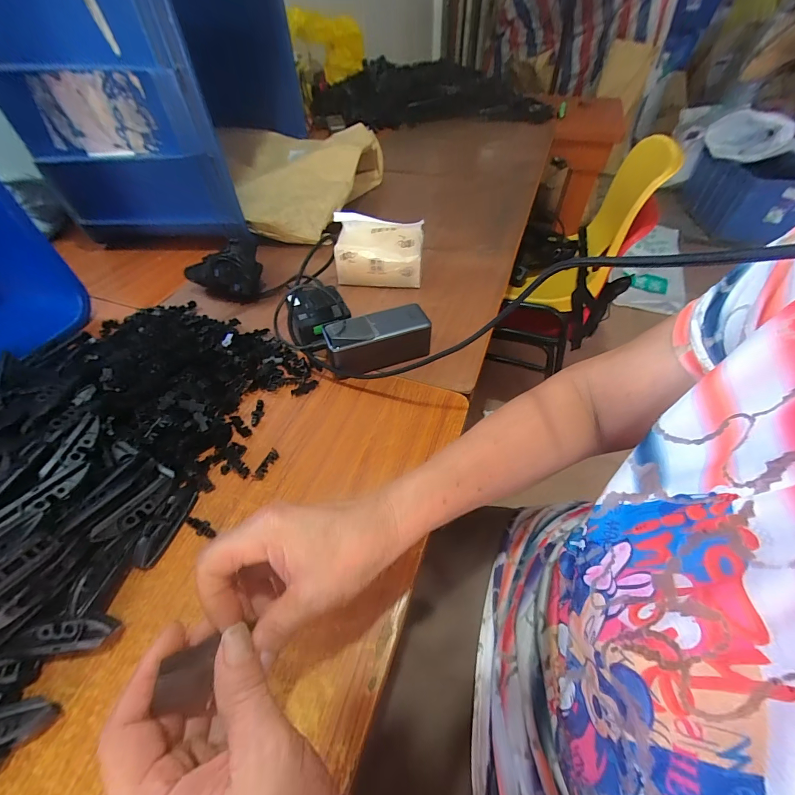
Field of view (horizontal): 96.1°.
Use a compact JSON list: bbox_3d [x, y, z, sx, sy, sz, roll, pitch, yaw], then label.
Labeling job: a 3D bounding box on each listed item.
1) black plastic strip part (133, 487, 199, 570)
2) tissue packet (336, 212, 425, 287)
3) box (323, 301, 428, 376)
[{"bbox_3d":[-0.210,0.117,0.326,0.021,0.021,0.071,9,51,9],"label":"black plastic strip part"},{"bbox_3d":[-0.028,-0.230,0.551,0.131,0.108,0.055,2,50,3],"label":"tissue packet"},{"bbox_3d":[-0.025,-0.071,0.457,0.127,0.053,0.055,-16,51,-11],"label":"box"}]

